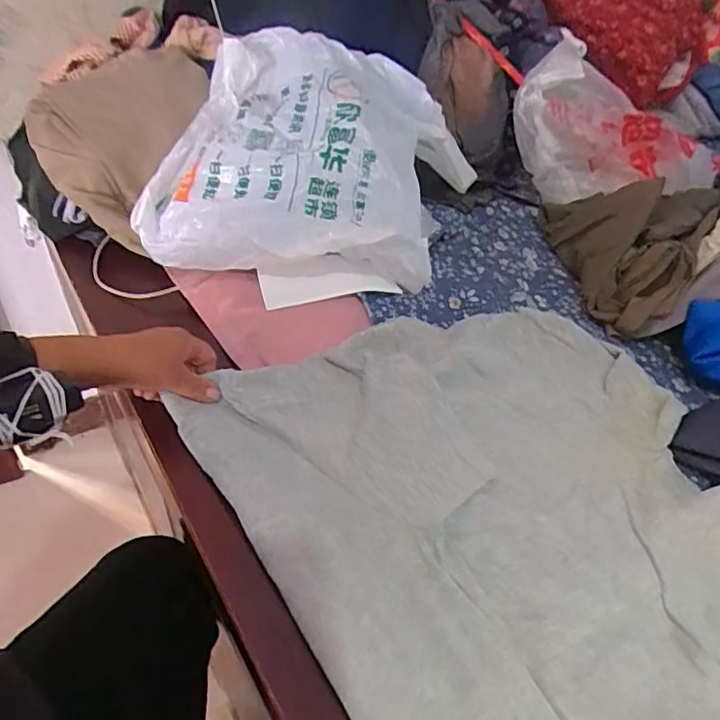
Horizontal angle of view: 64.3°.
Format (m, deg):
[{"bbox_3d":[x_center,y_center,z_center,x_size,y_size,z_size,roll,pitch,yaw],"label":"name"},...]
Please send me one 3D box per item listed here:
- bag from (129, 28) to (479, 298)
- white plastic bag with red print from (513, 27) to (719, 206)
[{"bbox_3d":[-0.047,-0.239,0.663,0.341,0.150,0.317,11,42,5],"label":"bag"},{"bbox_3d":[0.344,-0.292,0.772,0.285,0.171,0.097,12,43,6],"label":"white plastic bag with red print"}]

